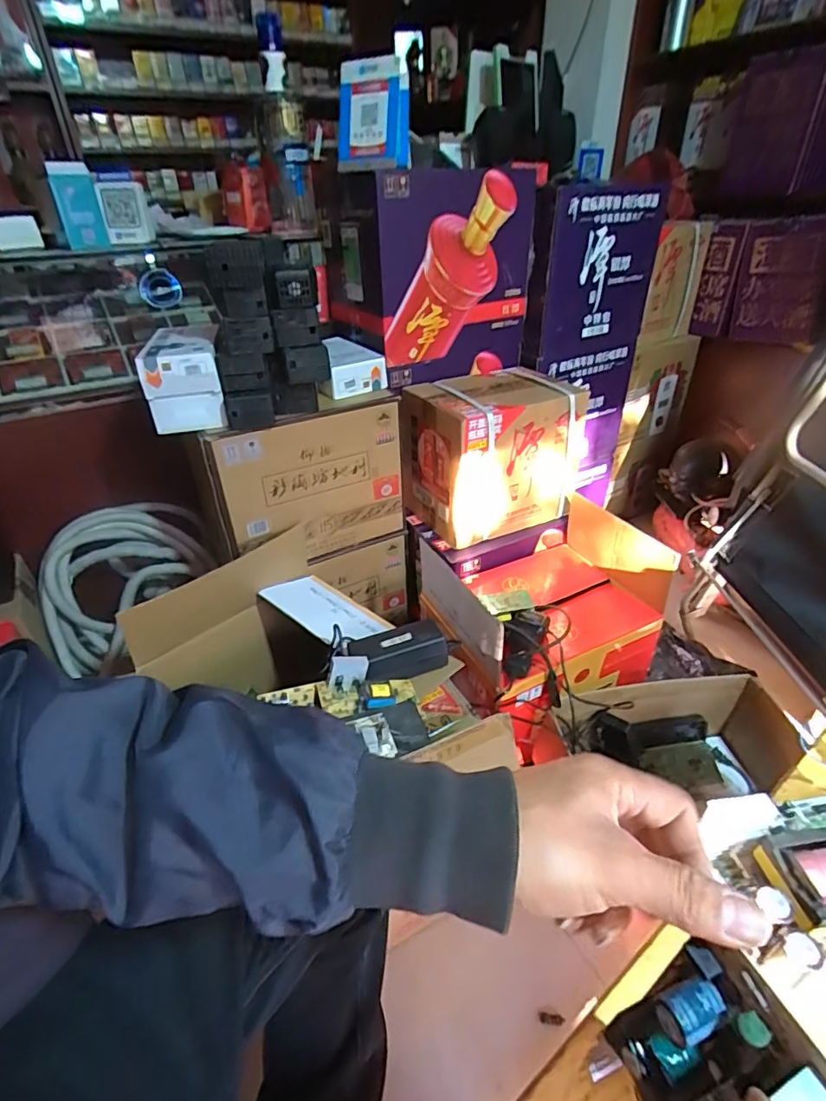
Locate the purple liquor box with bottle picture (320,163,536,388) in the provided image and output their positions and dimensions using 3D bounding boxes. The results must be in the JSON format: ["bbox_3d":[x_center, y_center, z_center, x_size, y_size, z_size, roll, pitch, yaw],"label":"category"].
[{"bbox_3d":[0.034,-0.594,1.154,0.380,0.359,0.256,-20,39,-24],"label":"purple liquor box with bottle picture"}]

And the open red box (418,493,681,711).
[{"bbox_3d":[0.245,0.095,1.032,0.408,0.258,0.319,-12,36,-15],"label":"open red box"}]

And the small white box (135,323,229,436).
[{"bbox_3d":[-0.396,-0.302,0.924,0.118,0.129,0.175,-9,36,-11],"label":"small white box"}]

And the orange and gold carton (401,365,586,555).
[{"bbox_3d":[0.169,-0.211,1.156,0.314,0.283,0.238,-19,39,-23],"label":"orange and gold carton"}]

